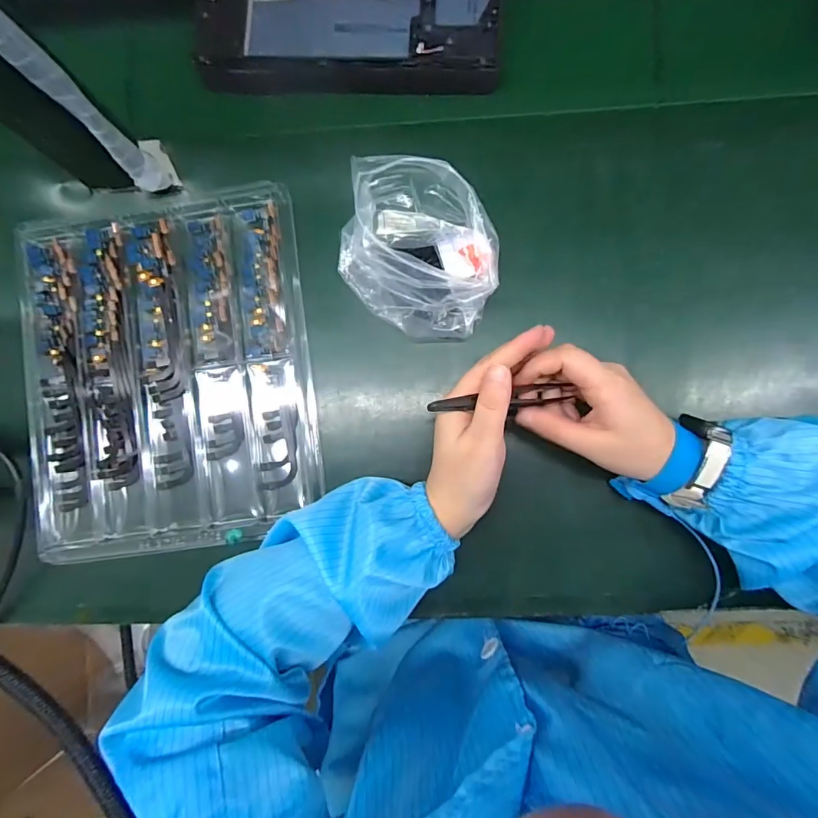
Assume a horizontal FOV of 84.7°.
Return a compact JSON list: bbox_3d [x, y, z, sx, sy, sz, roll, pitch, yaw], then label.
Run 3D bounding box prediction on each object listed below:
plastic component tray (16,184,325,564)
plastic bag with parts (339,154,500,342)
[{"bbox_3d":[-0.190,-0.029,0.351,0.220,0.019,0.268,-8,90,2],"label":"plastic component tray"},{"bbox_3d":[0.007,-0.110,0.329,0.112,0.063,0.112,10,87,0],"label":"plastic bag with parts"}]

